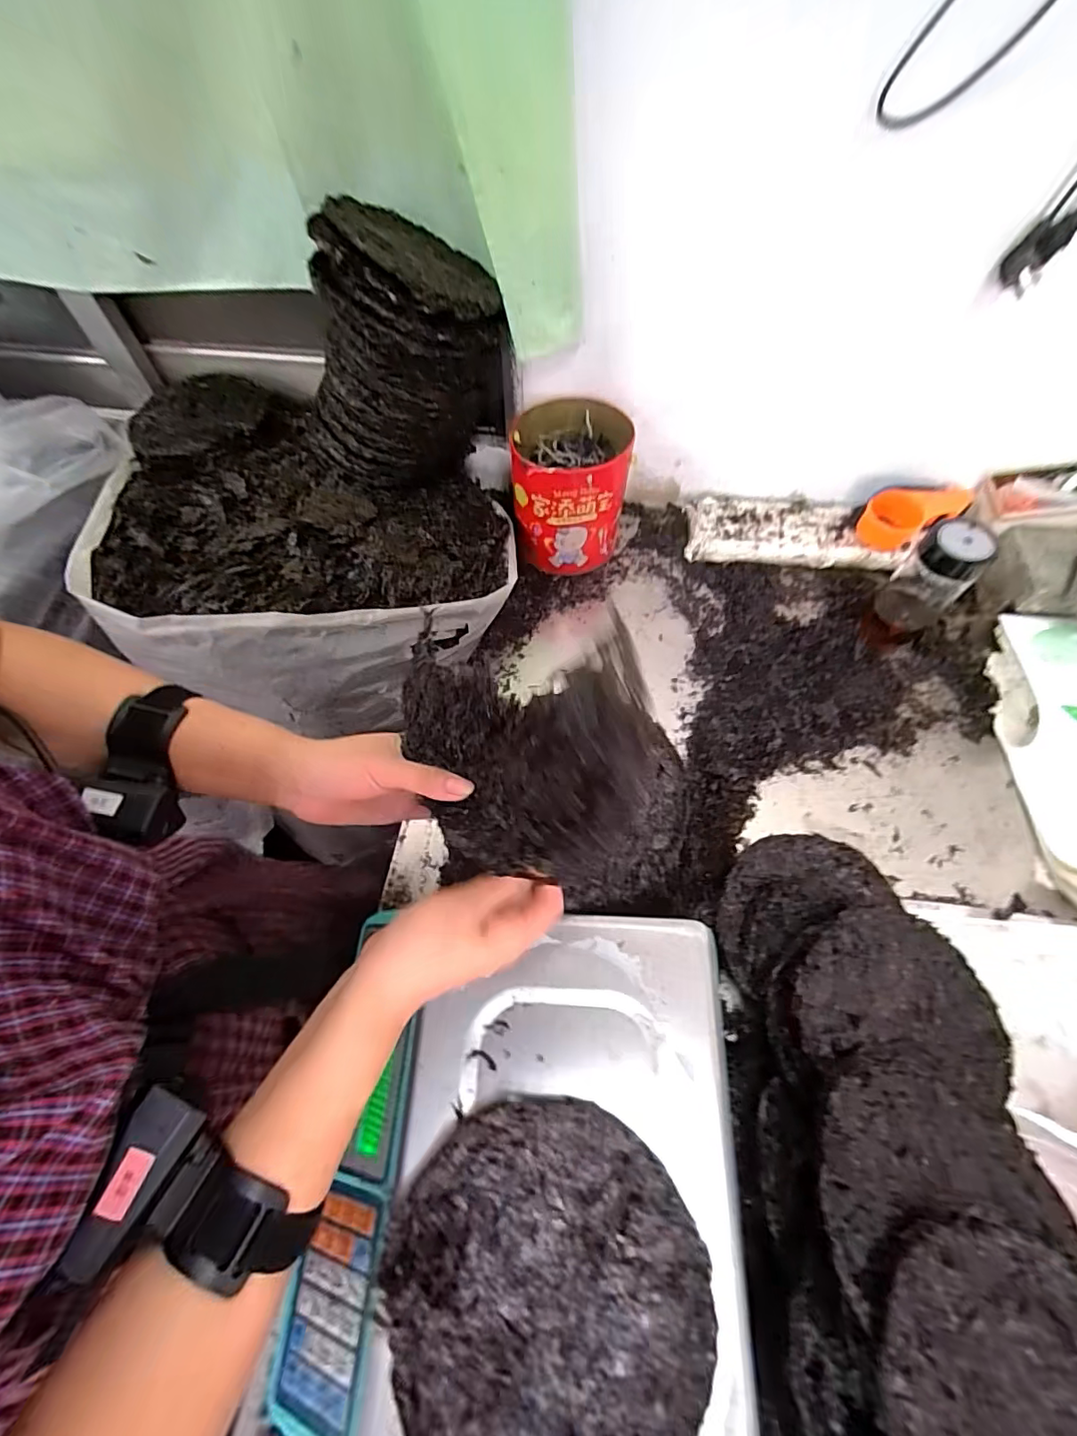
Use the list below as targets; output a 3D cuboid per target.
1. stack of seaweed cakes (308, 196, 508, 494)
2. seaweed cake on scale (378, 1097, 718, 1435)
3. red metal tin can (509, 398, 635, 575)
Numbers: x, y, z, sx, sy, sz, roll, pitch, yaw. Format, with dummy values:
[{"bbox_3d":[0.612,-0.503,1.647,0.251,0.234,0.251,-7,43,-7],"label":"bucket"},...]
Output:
[{"bbox_3d":[-0.177,-0.460,0.672,0.251,0.258,0.195,-7,62,-2],"label":"stack of seaweed cakes"},{"bbox_3d":[0.007,0.359,0.329,0.191,0.023,0.195,0,62,1],"label":"seaweed cake on scale"},{"bbox_3d":[0.047,-0.338,0.786,0.154,0.176,0.160,0,62,1],"label":"red metal tin can"}]

